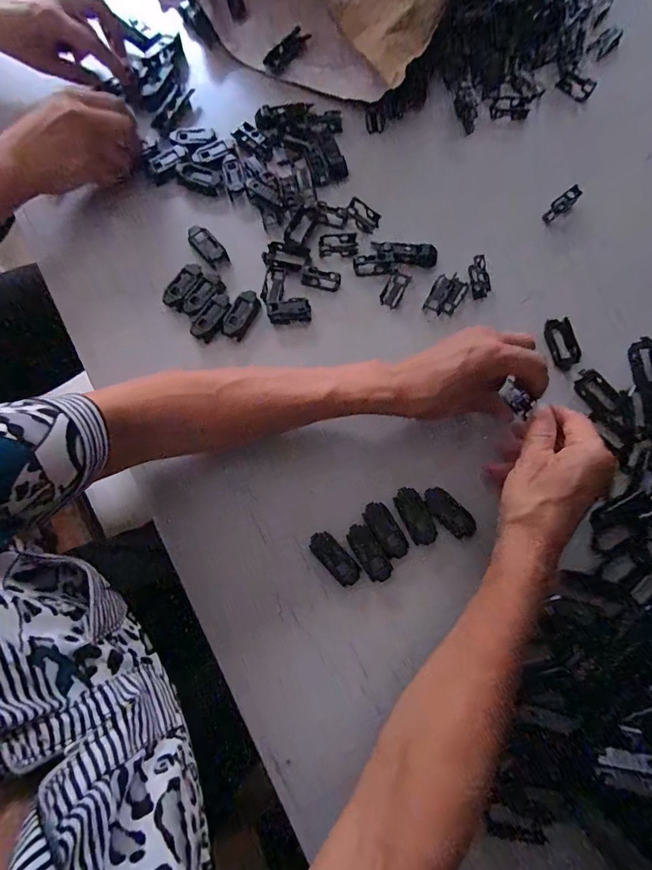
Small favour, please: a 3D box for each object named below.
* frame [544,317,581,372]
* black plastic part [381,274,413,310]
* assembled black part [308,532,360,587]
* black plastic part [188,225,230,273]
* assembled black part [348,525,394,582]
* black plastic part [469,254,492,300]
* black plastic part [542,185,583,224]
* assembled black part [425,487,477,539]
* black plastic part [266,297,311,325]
[{"bbox_3d":[0.226,-0.087,0.395,0.026,0.006,0.051,-11,77,-2],"label":"frame"},{"bbox_3d":[0.069,-0.145,0.411,0.019,0.004,0.037,29,79,6],"label":"black plastic part"},{"bbox_3d":[0.008,0.105,0.354,0.022,0.004,0.051,-43,81,-9],"label":"assembled black part"},{"bbox_3d":[-0.117,-0.188,0.417,0.022,0.009,0.057,-37,80,-8],"label":"black plastic part"},{"bbox_3d":[0.037,0.100,0.353,0.022,0.004,0.050,-31,79,-7],"label":"assembled black part"},{"bbox_3d":[0.152,-0.156,0.411,0.016,0.010,0.041,-8,77,-2],"label":"black plastic part"},{"bbox_3d":[0.242,-0.237,0.427,0.041,0.010,0.017,-41,79,19],"label":"black plastic part"},{"bbox_3d":[0.105,0.066,0.353,0.023,0.011,0.048,-44,81,-9],"label":"assembled black part"},{"bbox_3d":[-0.036,-0.120,0.404,0.042,0.012,0.021,-5,77,-1],"label":"black plastic part"}]

